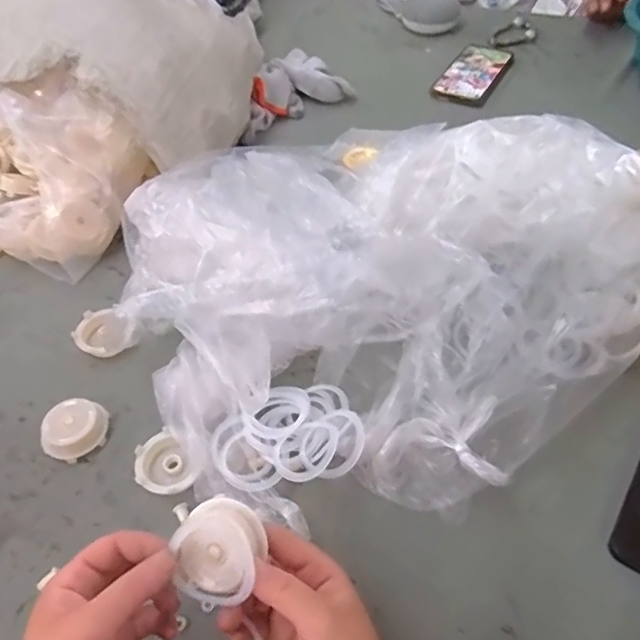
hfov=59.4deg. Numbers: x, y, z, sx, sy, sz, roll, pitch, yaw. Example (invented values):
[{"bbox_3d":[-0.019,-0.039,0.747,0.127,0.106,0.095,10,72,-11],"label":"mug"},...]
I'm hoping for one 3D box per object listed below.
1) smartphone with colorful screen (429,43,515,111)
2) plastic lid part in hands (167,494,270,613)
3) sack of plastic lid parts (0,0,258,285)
[{"bbox_3d":[0.235,-0.378,0.846,0.077,0.009,0.165,24,55,22],"label":"smartphone with colorful screen"},{"bbox_3d":[-0.060,0.133,0.326,0.048,0.017,0.056,-1,49,3],"label":"plastic lid part in hands"},{"bbox_3d":[-0.366,-0.294,0.708,0.507,0.179,0.421,19,53,19],"label":"sack of plastic lid parts"}]

